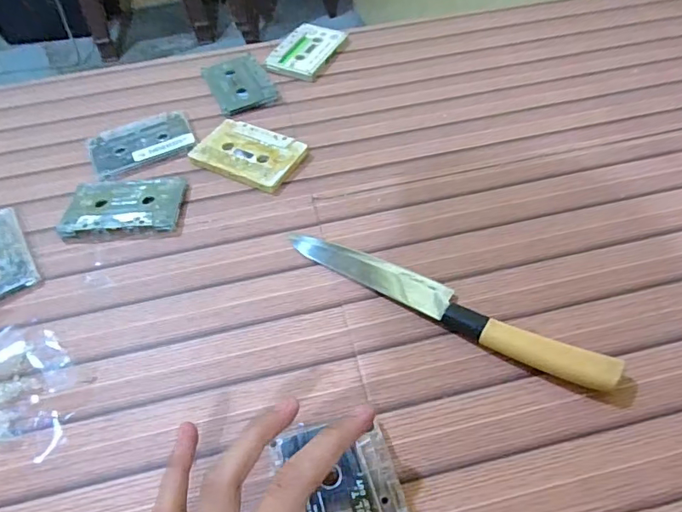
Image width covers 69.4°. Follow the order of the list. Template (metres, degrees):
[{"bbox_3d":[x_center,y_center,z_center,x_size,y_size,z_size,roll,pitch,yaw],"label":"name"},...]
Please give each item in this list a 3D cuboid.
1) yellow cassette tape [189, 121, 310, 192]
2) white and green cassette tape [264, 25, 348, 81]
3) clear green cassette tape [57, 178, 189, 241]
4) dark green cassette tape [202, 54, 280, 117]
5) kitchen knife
[{"bbox_3d":[-0.090,-0.097,0.469,0.102,0.013,0.065,21,55,21],"label":"yellow cassette tape"},{"bbox_3d":[-0.040,-0.246,0.587,0.063,0.011,0.105,17,53,18],"label":"white and green cassette tape"},{"bbox_3d":[-0.191,-0.044,0.434,0.103,0.013,0.068,-1,50,3],"label":"clear green cassette tape"},{"bbox_3d":[-0.114,-0.195,0.552,0.063,0.013,0.098,-23,52,-14],"label":"dark green cassette tape"},{"bbox_3d":[0.065,0.029,0.347,0.241,0.019,0.028,28,57,25],"label":"kitchen knife"}]

